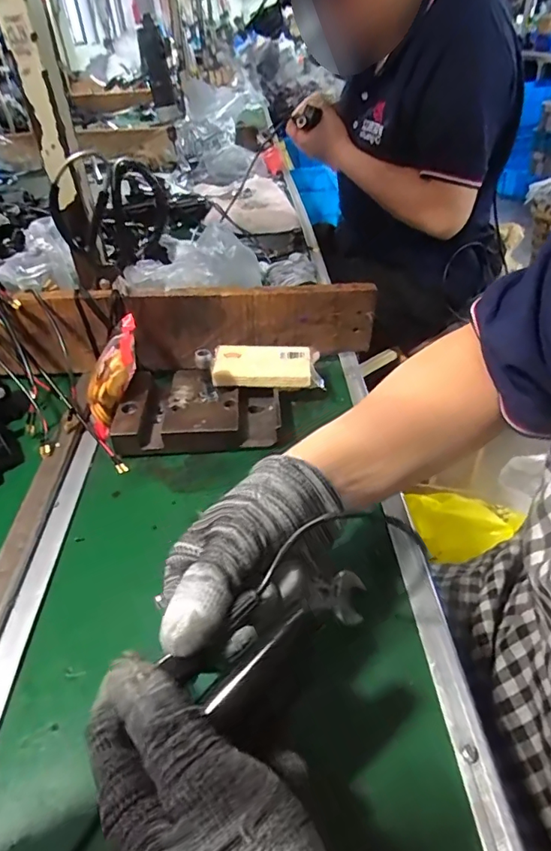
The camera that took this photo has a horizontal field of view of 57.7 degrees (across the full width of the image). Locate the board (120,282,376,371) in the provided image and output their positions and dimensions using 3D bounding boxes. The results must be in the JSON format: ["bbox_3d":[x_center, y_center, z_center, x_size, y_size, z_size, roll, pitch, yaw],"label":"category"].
[{"bbox_3d":[-0.023,-0.104,0.522,0.246,0.089,0.018,-4,38,1],"label":"board"}]

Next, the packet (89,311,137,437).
[{"bbox_3d":[-0.154,-0.046,0.472,0.040,0.114,0.033,21,7,29],"label":"packet"}]

